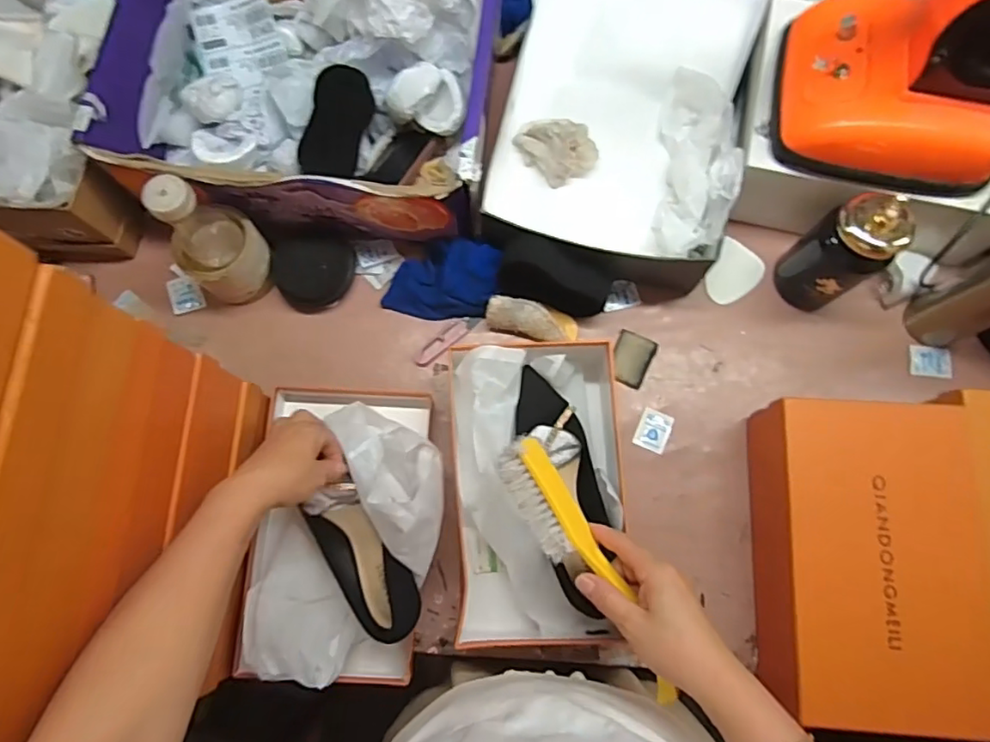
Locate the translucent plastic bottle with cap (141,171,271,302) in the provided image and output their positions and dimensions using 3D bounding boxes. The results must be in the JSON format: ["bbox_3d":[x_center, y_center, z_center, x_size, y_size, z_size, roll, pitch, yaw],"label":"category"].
[{"bbox_3d":[-0.300,-0.142,0.612,0.082,0.166,0.081,0,77,1],"label":"translucent plastic bottle with cap"}]

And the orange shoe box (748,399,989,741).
[{"bbox_3d":[0.358,0.177,0.574,0.175,0.089,0.285,3,77,2],"label":"orange shoe box"}]

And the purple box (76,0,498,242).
[{"bbox_3d":[-0.206,-0.335,0.664,0.403,0.169,0.326,6,77,2],"label":"purple box"}]

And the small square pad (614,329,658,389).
[{"bbox_3d":[0.158,-0.013,0.680,0.044,0.006,0.058,24,78,6],"label":"small square pad"}]

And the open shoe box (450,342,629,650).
[{"bbox_3d":[0.049,0.122,0.602,0.184,0.090,0.307,-2,77,1],"label":"open shoe box"}]

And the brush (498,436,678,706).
[{"bbox_3d":[0.074,0.155,0.473,0.044,0.023,0.221,-33,78,-6],"label":"brush"}]

